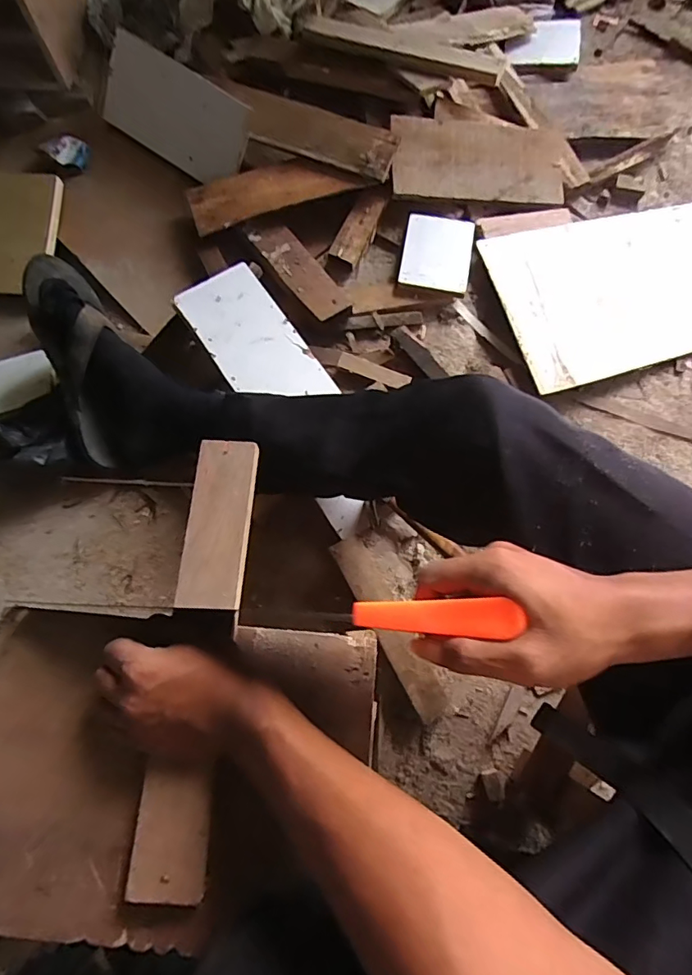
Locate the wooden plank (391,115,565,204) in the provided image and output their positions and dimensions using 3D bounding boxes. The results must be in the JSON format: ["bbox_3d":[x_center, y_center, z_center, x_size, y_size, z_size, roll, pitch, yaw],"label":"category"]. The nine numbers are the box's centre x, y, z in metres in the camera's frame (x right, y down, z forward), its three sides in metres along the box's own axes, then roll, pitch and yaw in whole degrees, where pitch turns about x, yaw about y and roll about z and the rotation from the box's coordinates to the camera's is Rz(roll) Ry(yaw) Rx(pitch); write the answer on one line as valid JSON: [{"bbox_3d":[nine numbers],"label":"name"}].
[{"bbox_3d":[0.219,-0.531,0.806,0.293,0.023,0.125,-2,95,-11],"label":"wooden plank"}]

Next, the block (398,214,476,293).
[{"bbox_3d":[0.142,-0.365,0.775,0.104,0.027,0.123,9,71,3],"label":"block"}]

